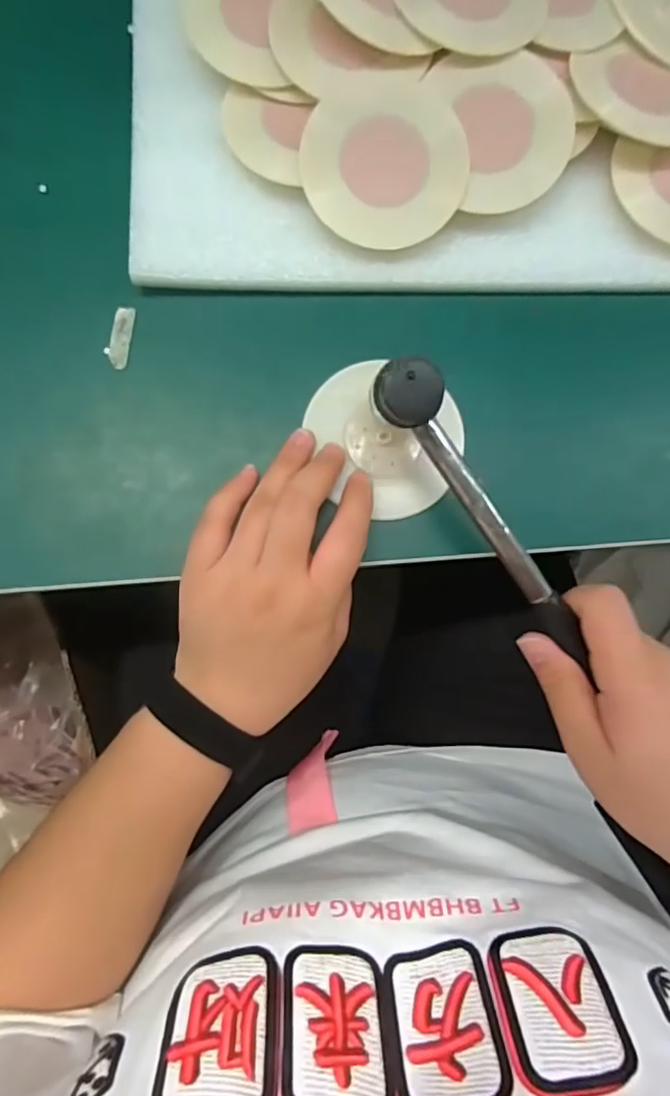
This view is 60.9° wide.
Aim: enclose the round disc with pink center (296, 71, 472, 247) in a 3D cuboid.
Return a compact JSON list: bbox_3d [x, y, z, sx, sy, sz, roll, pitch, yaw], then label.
[{"bbox_3d":[0.026,-0.202,0.299,0.083,0.007,0.086,0,97,-3],"label":"round disc with pink center"}]

